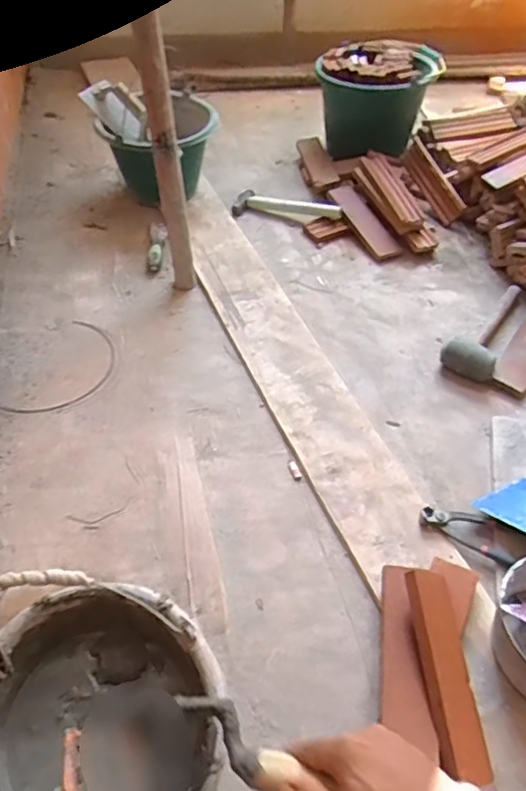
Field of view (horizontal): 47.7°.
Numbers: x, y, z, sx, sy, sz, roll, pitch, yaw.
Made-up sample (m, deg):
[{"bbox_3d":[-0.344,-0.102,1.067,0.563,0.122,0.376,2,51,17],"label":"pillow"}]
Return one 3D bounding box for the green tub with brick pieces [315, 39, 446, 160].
[{"bbox_3d":[0.289,-0.763,1.537,0.276,0.196,0.272,1,49,-1],"label":"green tub with brick pieces"}]

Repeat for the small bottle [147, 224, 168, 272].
[{"bbox_3d":[-0.233,-0.338,1.315,0.041,0.028,0.177,-3,50,-4],"label":"small bottle"}]

